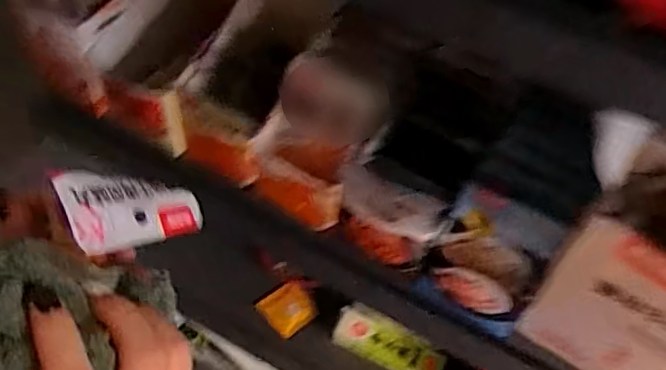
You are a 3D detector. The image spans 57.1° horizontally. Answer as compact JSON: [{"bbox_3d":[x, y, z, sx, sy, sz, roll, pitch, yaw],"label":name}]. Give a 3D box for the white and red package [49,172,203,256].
[{"bbox_3d":[-0.094,0.010,0.292,0.077,0.006,0.037,-8,77,-59],"label":"white and red package"}]

